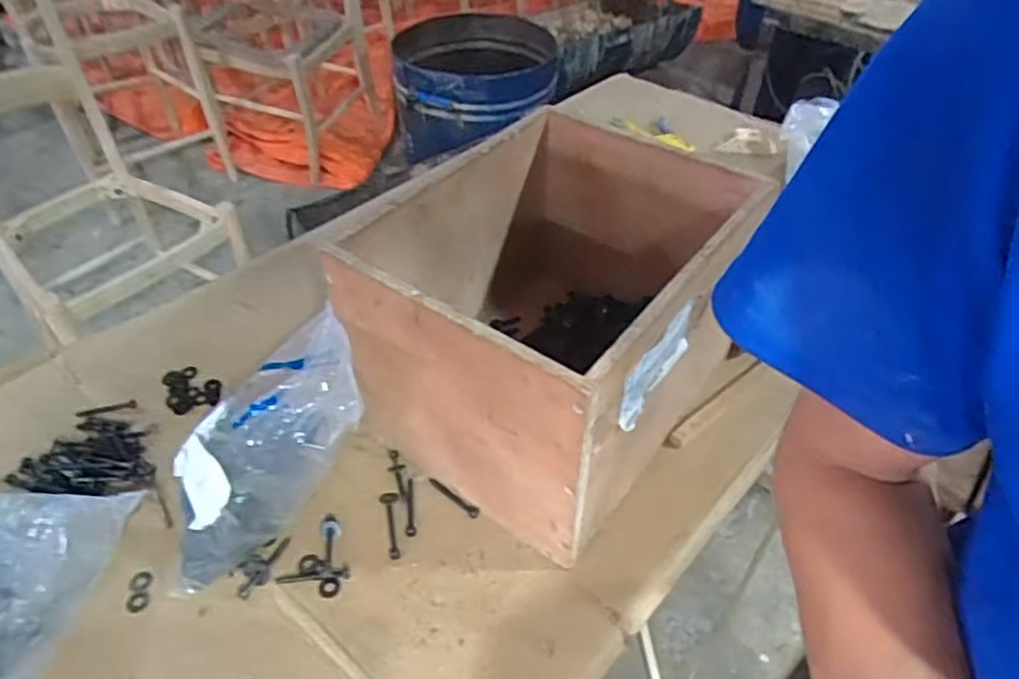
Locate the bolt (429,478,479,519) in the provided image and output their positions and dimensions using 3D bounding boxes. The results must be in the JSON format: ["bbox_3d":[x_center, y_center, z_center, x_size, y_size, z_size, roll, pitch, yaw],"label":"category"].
[{"bbox_3d":[-0.055,0.153,0.666,0.064,0.008,0.009,30,52,26],"label":"bolt"}]

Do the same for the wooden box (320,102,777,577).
[{"bbox_3d":[0.044,-0.028,0.671,0.265,0.227,0.324,28,51,25],"label":"wooden box"}]

